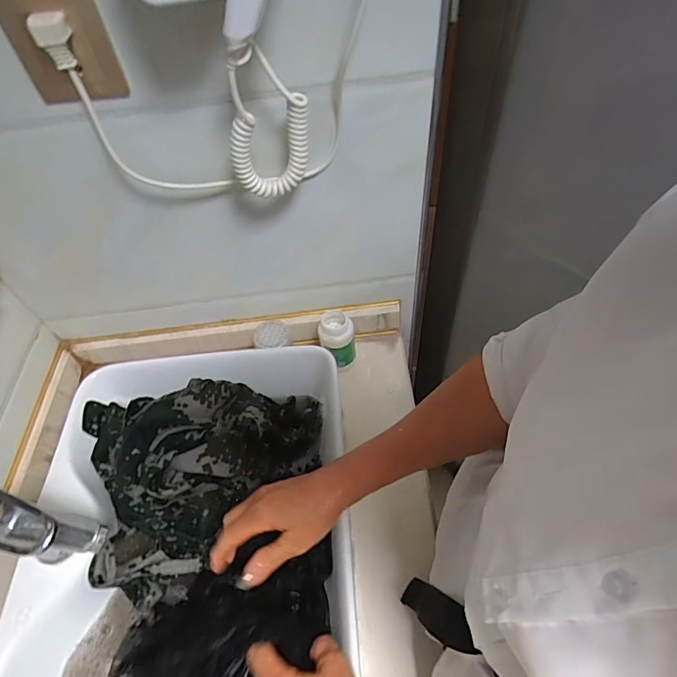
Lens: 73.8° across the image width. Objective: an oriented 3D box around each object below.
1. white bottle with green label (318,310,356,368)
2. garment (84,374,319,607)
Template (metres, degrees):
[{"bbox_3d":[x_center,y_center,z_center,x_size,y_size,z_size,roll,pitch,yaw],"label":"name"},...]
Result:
[{"bbox_3d":[-0.004,-0.003,0.721,0.056,0.077,0.067,-13,54,-4],"label":"white bottle with green label"},{"bbox_3d":[-0.165,0.143,0.553,0.288,0.130,0.247,-17,55,-7],"label":"garment"}]

